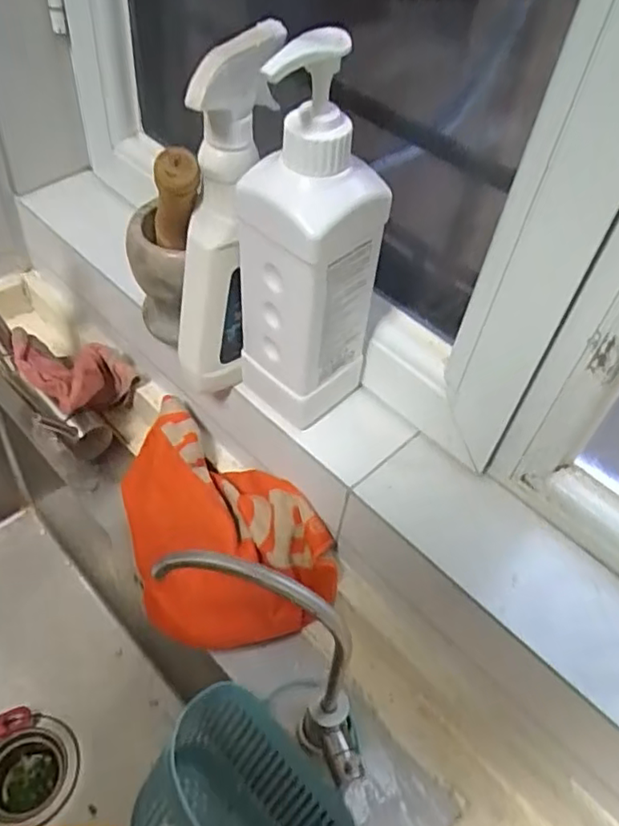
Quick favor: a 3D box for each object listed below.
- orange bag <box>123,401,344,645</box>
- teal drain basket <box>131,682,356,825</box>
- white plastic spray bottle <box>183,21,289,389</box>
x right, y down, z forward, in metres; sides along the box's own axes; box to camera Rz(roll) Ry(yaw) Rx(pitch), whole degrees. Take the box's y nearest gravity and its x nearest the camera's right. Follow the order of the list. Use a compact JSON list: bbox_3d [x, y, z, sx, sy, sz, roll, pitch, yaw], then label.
[{"bbox_3d":[-0.096,0.112,0.571,0.130,0.114,0.230,-31,59,-30],"label":"orange bag"},{"bbox_3d":[-0.058,0.308,0.477,0.160,0.108,0.139,37,18,17],"label":"teal drain basket"},{"bbox_3d":[-0.058,-0.130,0.457,0.047,0.261,0.077,38,55,24],"label":"white plastic spray bottle"}]

